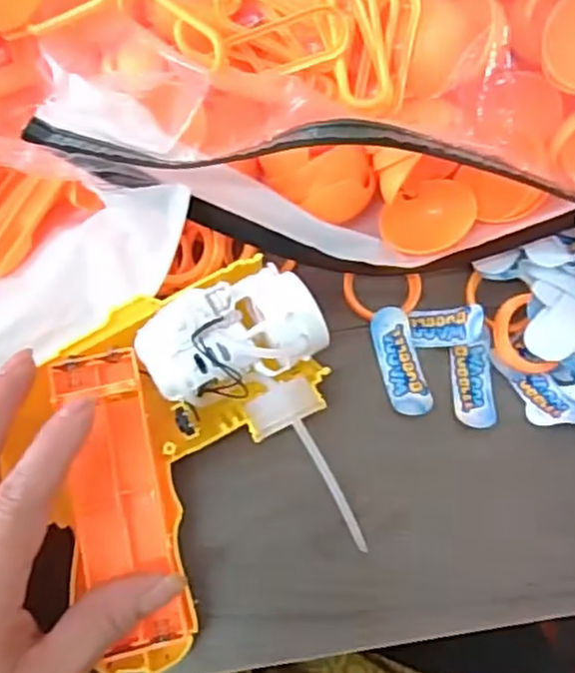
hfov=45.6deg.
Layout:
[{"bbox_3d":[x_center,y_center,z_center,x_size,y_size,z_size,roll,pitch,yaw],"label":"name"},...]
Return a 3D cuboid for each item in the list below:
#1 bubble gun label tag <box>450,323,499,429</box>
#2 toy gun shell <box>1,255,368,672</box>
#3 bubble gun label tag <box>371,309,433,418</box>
[{"bbox_3d":[0.081,0.018,0.297,0.019,0.007,0.044,0,71,-1],"label":"bubble gun label tag"},{"bbox_3d":[-0.033,0.042,0.262,0.123,0.038,0.120,-27,74,-9],"label":"toy gun shell"},{"bbox_3d":[0.050,0.011,0.300,0.018,0.008,0.047,-14,72,-5],"label":"bubble gun label tag"}]

